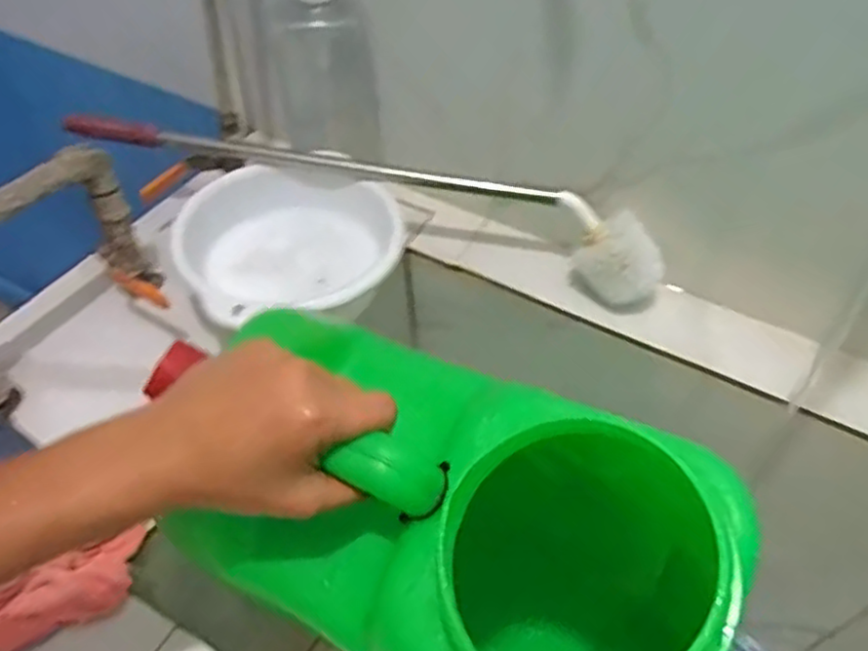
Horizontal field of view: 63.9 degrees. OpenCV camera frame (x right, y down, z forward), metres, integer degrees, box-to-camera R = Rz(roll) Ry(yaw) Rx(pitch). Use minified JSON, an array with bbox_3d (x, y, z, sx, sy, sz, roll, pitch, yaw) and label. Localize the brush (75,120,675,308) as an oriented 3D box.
[{"bbox_3d":[-0.069,-0.132,0.692,0.596,0.085,0.072,13,50,10],"label":"brush"}]

